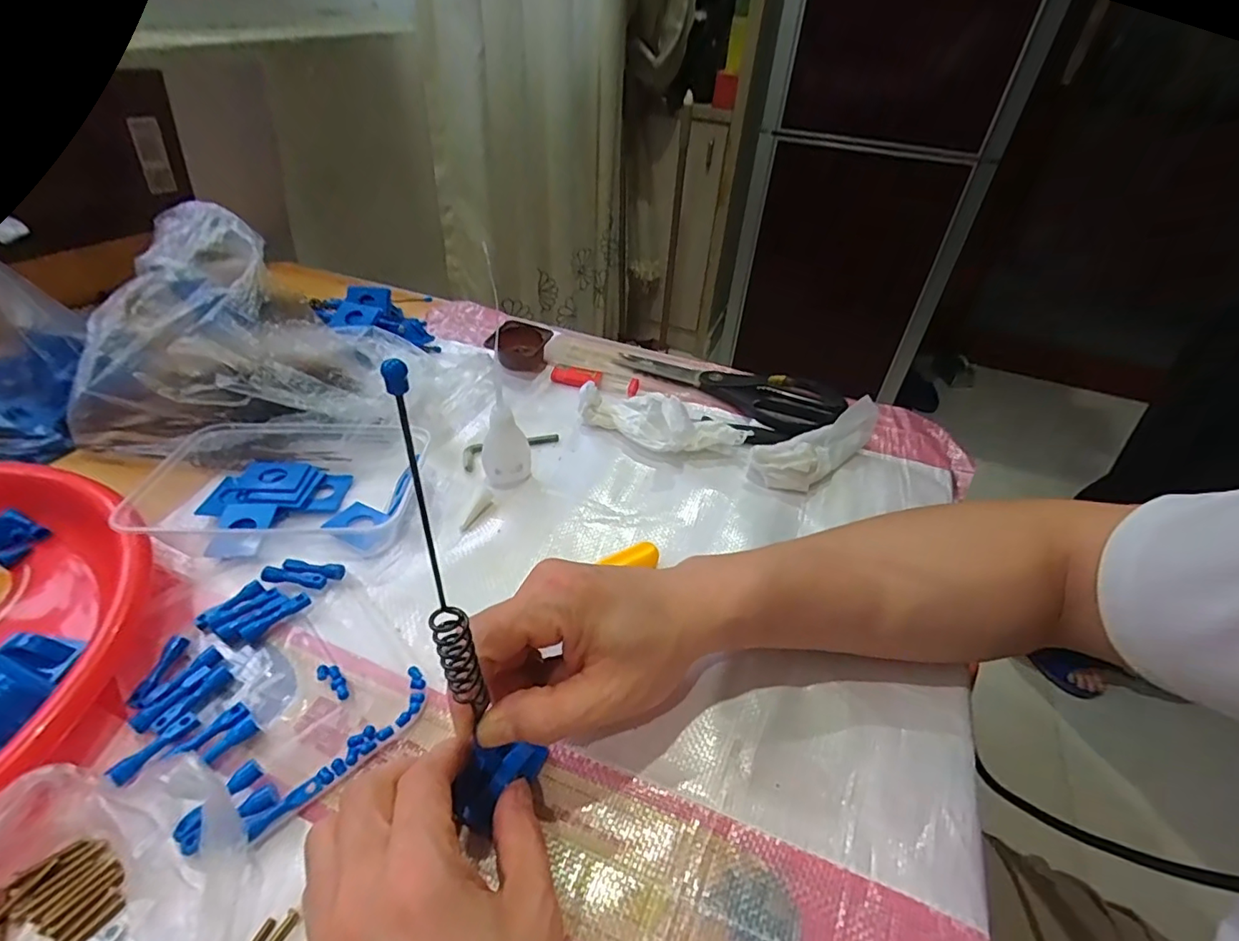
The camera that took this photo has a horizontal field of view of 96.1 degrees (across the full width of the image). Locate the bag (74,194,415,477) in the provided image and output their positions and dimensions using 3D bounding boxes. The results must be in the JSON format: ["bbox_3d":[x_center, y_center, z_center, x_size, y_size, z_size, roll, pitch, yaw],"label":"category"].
[{"bbox_3d":[-0.277,-0.083,0.400,0.210,0.138,0.119,13,43,10],"label":"bag"}]

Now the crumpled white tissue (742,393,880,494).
[{"bbox_3d":[0.160,-0.021,0.448,0.132,0.034,0.044,-30,52,-32],"label":"crumpled white tissue"}]

